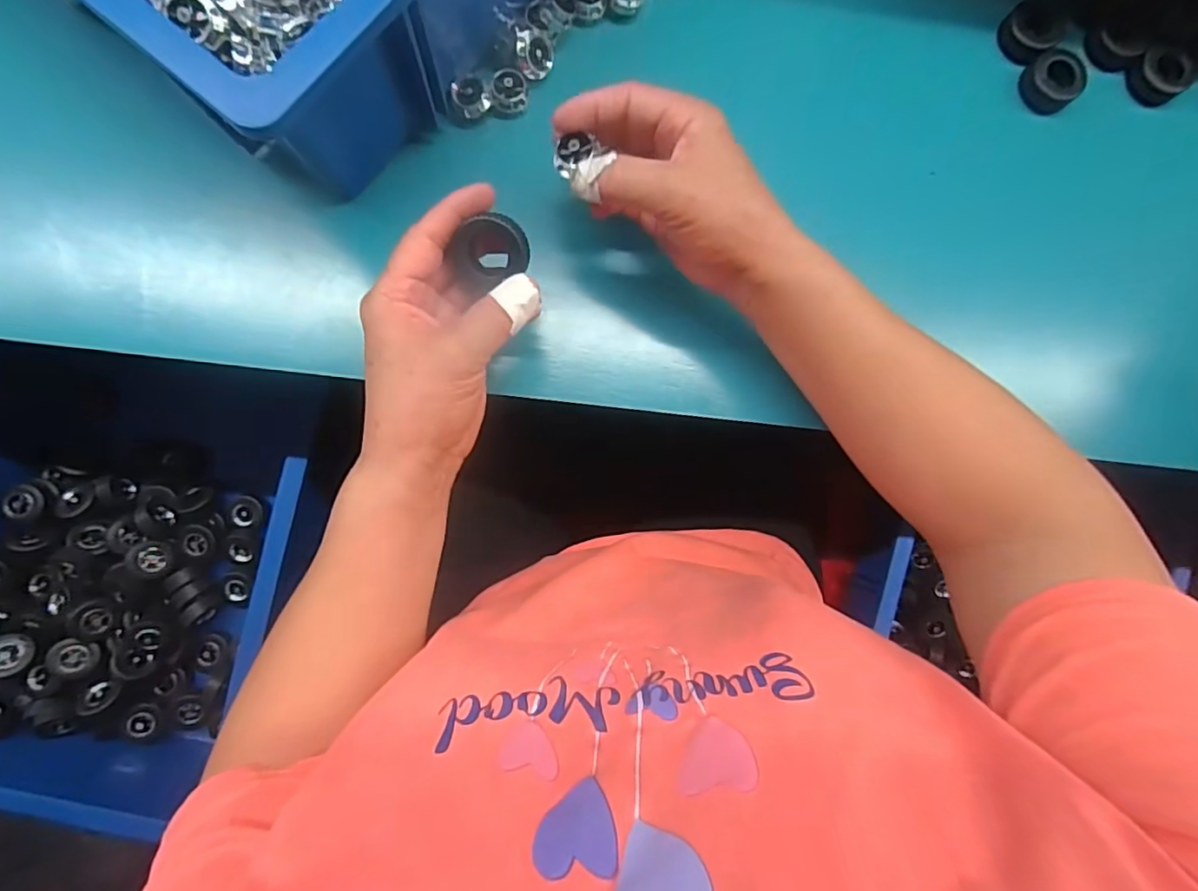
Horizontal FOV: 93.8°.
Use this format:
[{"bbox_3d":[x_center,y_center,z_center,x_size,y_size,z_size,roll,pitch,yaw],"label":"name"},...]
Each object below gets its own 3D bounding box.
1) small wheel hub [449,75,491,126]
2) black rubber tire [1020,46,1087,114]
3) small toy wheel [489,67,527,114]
[{"bbox_3d":[-0.081,-0.217,0.352,0.024,0.016,0.021,2,88,-4],"label":"small wheel hub"},{"bbox_3d":[0.321,-0.258,0.396,0.032,0.019,0.037,-23,90,-4],"label":"black rubber tire"},{"bbox_3d":[-0.057,-0.226,0.357,0.023,0.012,0.021,0,89,-4],"label":"small toy wheel"}]

